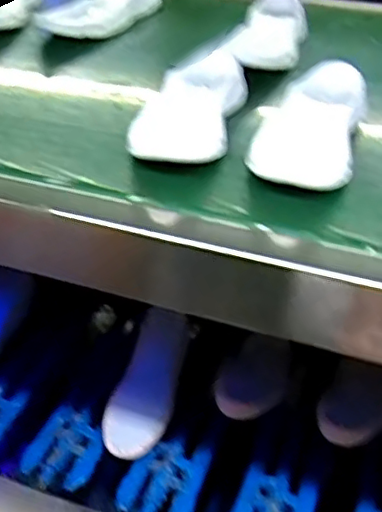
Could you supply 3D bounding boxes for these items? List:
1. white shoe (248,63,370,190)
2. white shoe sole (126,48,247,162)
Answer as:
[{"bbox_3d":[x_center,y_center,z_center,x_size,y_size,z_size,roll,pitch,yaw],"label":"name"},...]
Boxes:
[{"bbox_3d":[0.117,-0.127,0.620,0.094,0.040,0.205,10,43,14],"label":"white shoe"},{"bbox_3d":[0.002,-0.152,0.656,0.090,0.040,0.201,7,42,10],"label":"white shoe sole"}]

